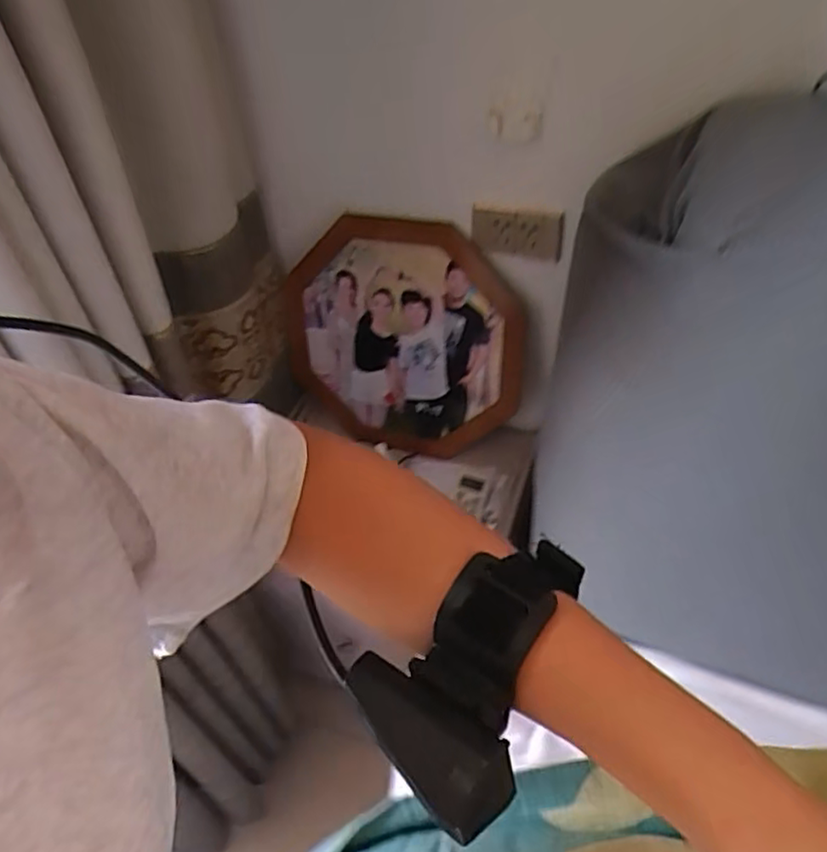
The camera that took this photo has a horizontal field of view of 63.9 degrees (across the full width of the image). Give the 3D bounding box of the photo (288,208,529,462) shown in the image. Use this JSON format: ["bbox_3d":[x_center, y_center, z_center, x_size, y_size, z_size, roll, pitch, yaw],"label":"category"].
[{"bbox_3d":[-0.023,-0.121,1.013,0.374,0.385,0.020,12,37,19],"label":"photo"}]

